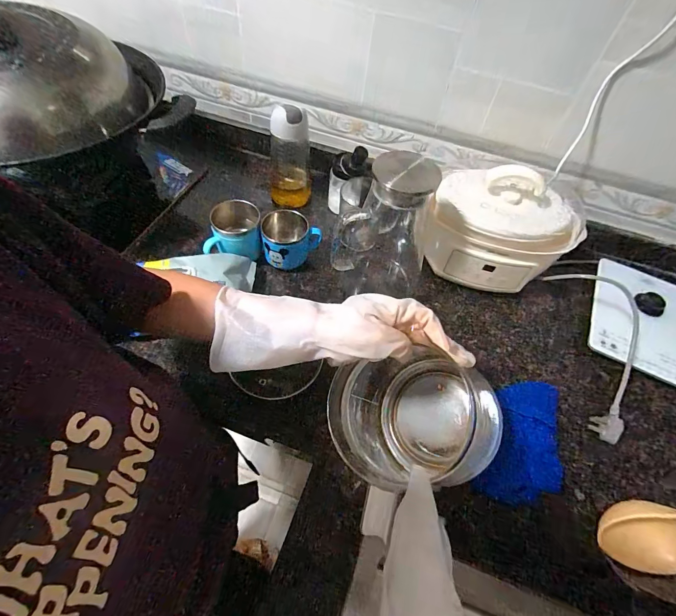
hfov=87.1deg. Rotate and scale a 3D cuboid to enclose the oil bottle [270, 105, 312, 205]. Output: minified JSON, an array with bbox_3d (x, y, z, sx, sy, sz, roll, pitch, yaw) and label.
[{"bbox_3d":[-0.091,-0.287,0.675,0.074,0.183,0.067,0,55,-5],"label":"oil bottle"}]

